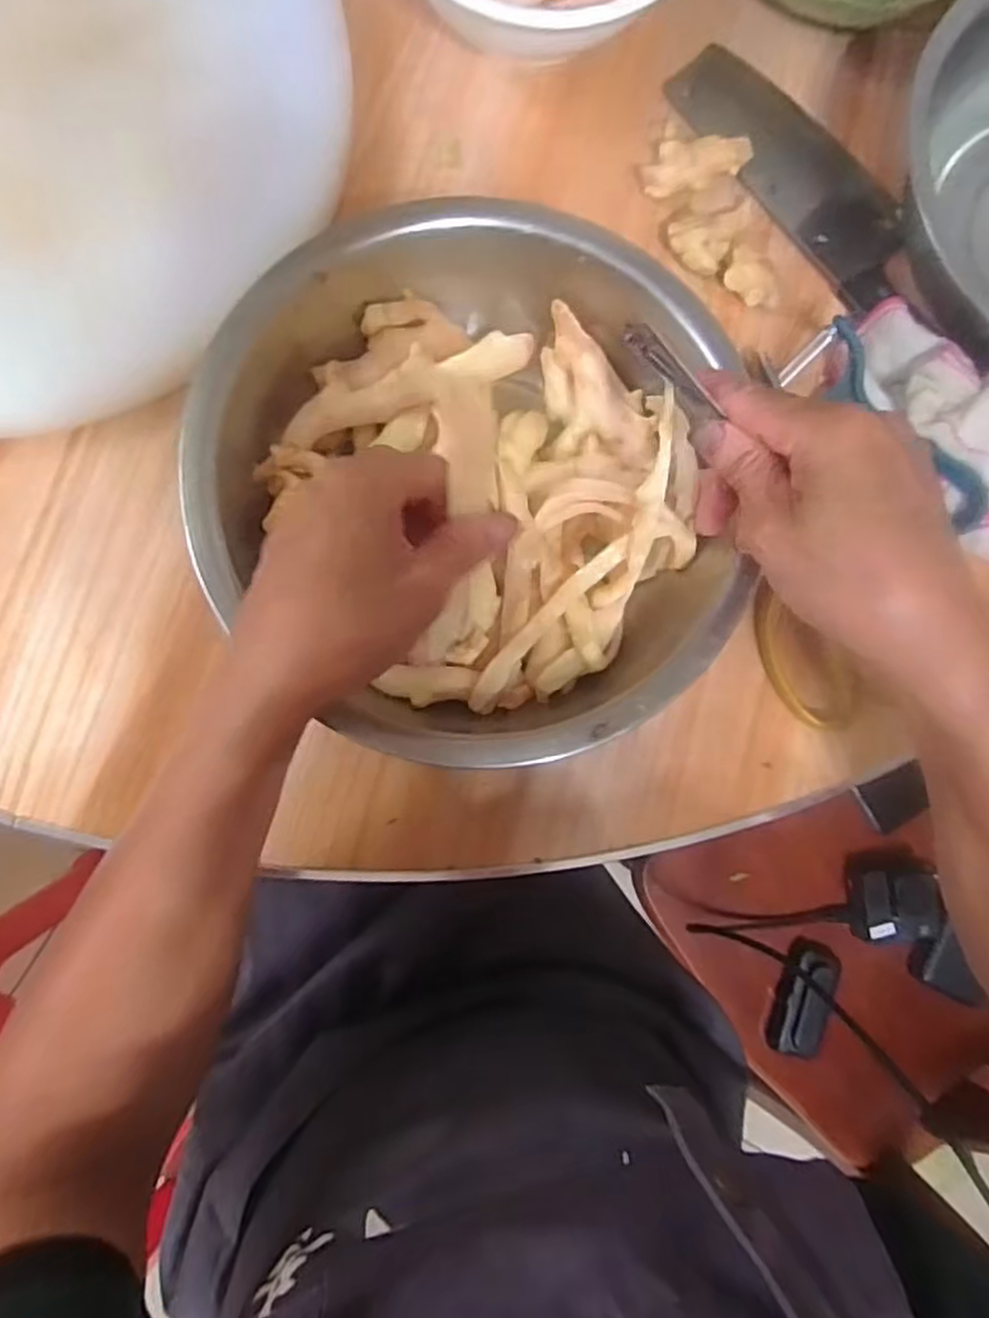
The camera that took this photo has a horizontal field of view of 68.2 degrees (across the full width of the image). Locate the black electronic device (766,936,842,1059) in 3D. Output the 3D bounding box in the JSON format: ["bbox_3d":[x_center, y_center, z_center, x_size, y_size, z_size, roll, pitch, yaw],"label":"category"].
[{"bbox_3d":[0.302,0.332,0.713,0.054,0.026,0.107,21,83,0],"label":"black electronic device"}]

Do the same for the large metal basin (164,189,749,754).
[{"bbox_3d":[-0.011,-0.096,0.386,0.256,0.077,0.263,-10,88,-5],"label":"large metal basin"}]

